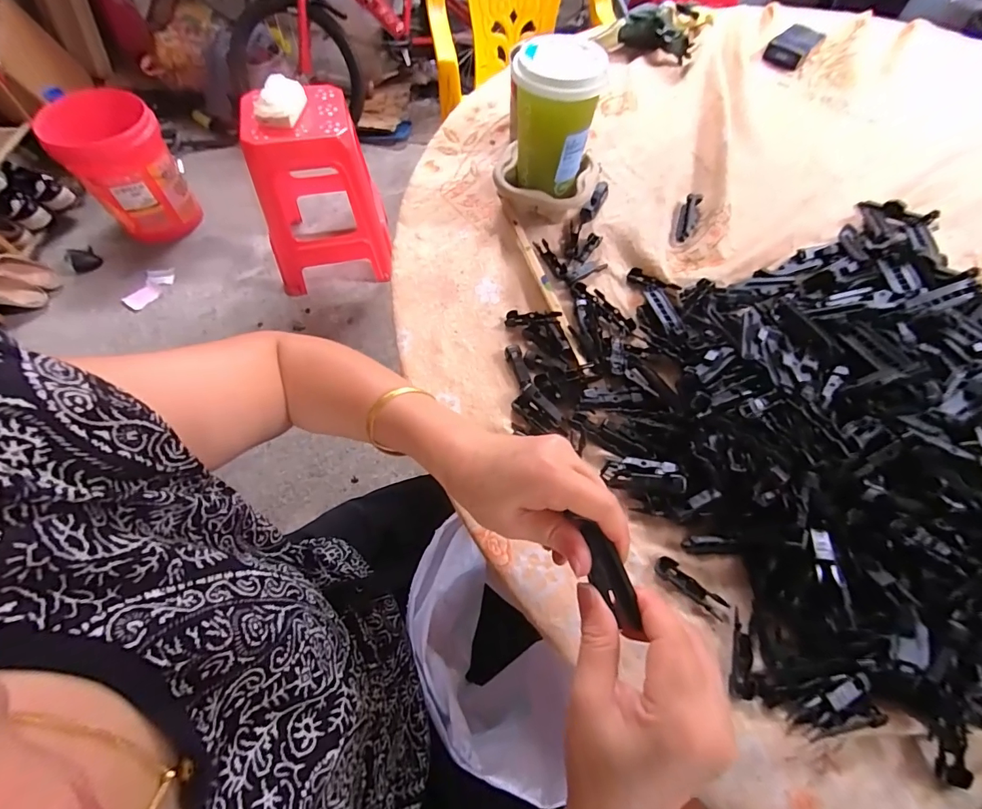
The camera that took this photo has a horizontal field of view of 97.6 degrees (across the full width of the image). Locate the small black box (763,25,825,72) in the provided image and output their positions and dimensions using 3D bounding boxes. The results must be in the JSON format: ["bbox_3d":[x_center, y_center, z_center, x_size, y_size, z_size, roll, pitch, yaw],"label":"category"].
[{"bbox_3d":[0.466,-0.553,0.663,0.057,0.029,0.077,39,68,19],"label":"small black box"}]

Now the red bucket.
[{"bbox_3d":[-1.111,-0.733,1.339,0.266,0.357,0.257,-30,65,-15],"label":"red bucket"}]

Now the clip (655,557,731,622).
[{"bbox_3d":[0.147,0.133,0.314,0.054,0.008,0.015,33,67,17],"label":"clip"}]

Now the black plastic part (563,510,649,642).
[{"bbox_3d":[0.066,0.097,0.239,0.017,0.009,0.070,-22,83,-11],"label":"black plastic part"}]

